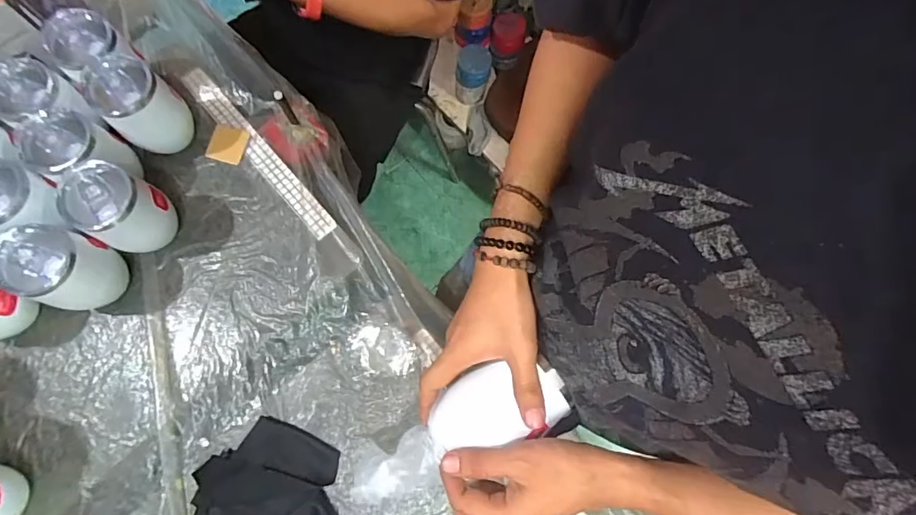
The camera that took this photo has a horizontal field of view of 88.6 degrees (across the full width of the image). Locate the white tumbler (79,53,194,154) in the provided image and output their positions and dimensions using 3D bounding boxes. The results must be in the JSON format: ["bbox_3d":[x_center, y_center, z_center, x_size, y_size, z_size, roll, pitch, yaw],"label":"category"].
[{"bbox_3d":[-0.393,-0.187,0.591,0.080,0.115,0.075,0,75,-2],"label":"white tumbler"}]

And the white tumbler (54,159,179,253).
[{"bbox_3d":[-0.396,-0.053,0.559,0.077,0.123,0.084,0,76,-1],"label":"white tumbler"}]

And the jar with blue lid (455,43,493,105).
[{"bbox_3d":[0.039,-0.501,1.301,0.087,0.169,0.084,0,76,-1],"label":"jar with blue lid"}]

